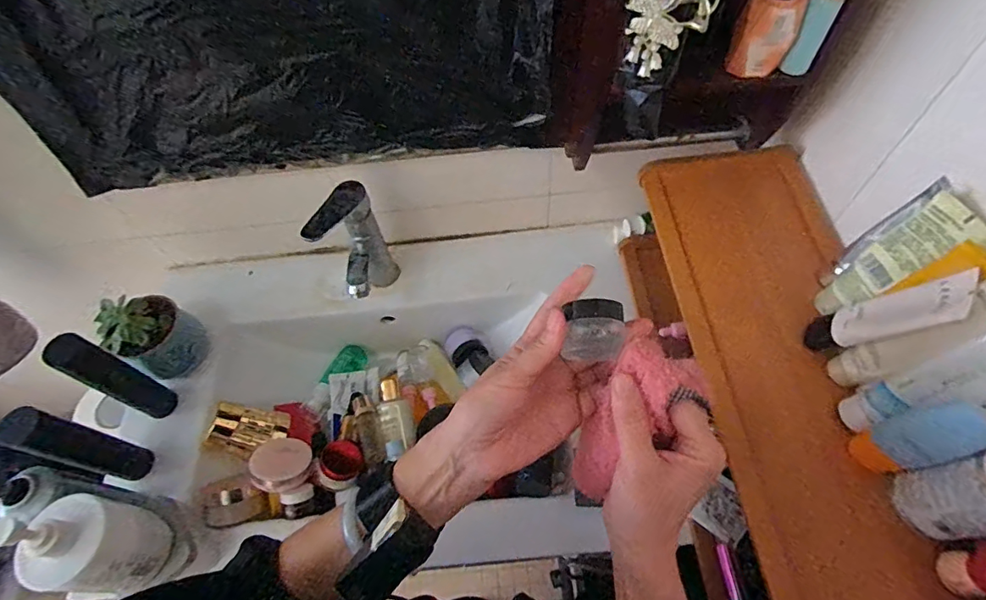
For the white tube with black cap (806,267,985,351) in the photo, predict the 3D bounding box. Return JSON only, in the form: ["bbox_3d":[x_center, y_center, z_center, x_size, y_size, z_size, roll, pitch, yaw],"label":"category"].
[{"bbox_3d":[0.332,0.015,0.427,0.024,0.138,0.046,28,62,-11],"label":"white tube with black cap"}]

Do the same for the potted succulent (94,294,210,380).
[{"bbox_3d":[-0.457,0.046,0.673,0.075,0.111,0.090,27,65,18],"label":"potted succulent"}]

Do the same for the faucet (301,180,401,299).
[{"bbox_3d":[-0.180,-0.053,0.669,0.065,0.188,0.125,-7,59,-1],"label":"faucet"}]

